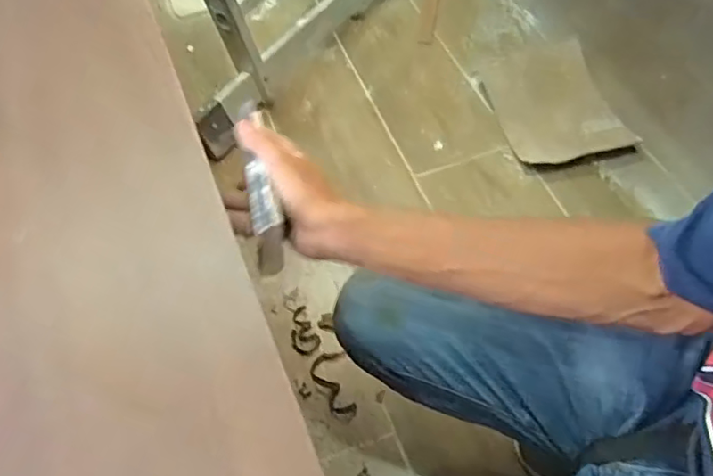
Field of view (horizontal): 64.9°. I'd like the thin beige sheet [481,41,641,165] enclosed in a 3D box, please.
[{"bbox_3d":[0.374,-0.274,1.089,0.205,0.023,0.322,-15,58,2],"label":"thin beige sheet"}]

